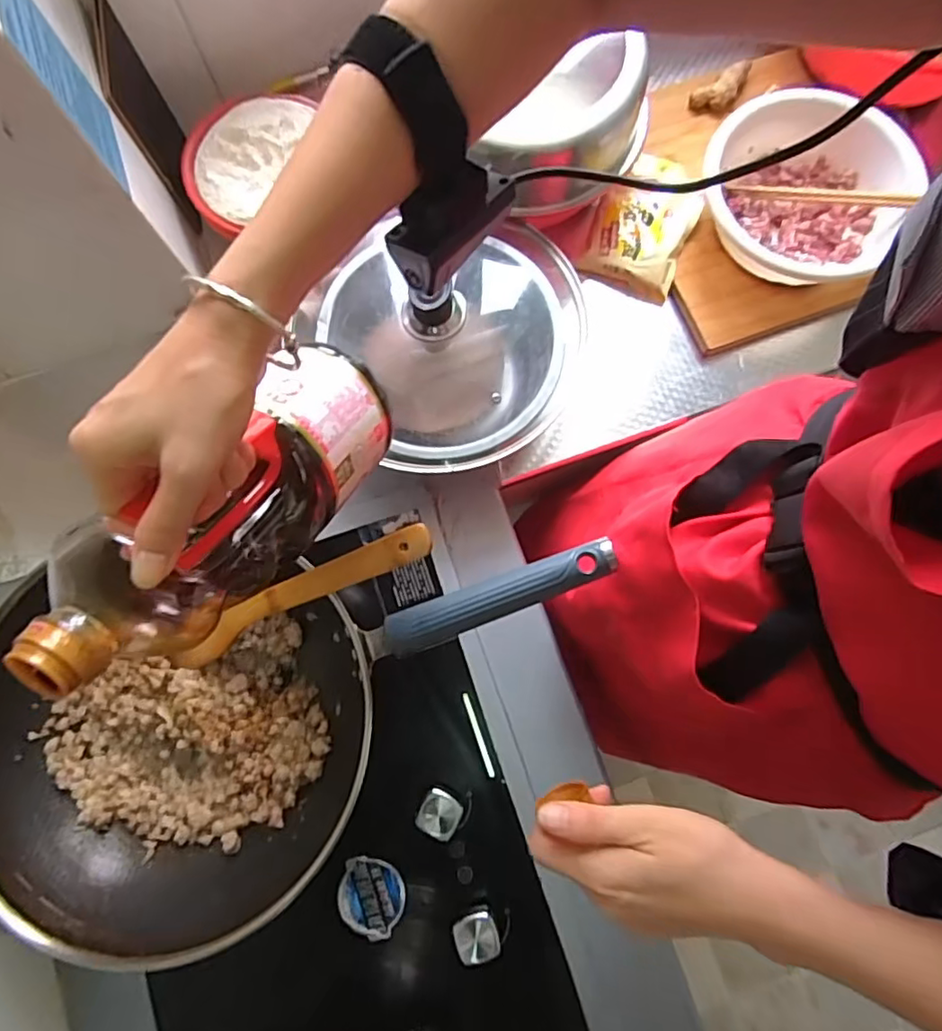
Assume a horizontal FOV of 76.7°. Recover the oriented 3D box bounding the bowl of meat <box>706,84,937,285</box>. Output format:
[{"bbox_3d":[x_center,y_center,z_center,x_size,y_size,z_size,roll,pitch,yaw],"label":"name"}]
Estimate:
[{"bbox_3d":[0.391,-0.369,0.685,0.219,0.068,0.194,-23,79,-4],"label":"bowl of meat"}]

